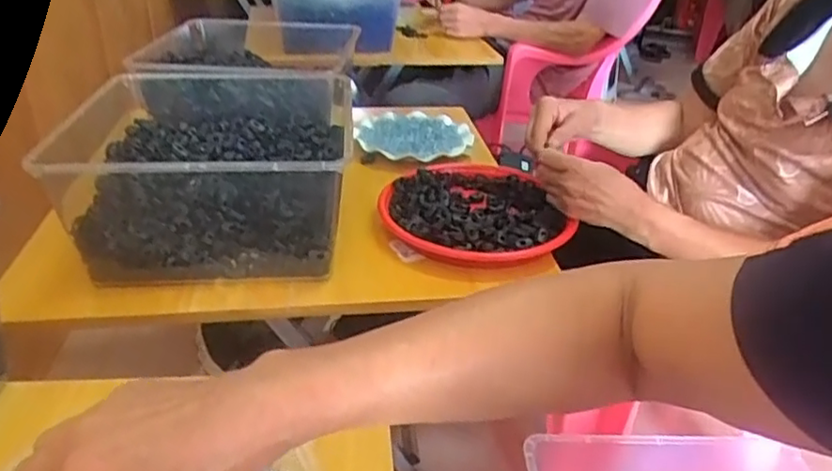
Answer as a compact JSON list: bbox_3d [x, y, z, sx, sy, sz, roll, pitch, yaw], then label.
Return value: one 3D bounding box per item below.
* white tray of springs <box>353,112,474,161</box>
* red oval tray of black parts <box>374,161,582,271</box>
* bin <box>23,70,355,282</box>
[{"bbox_3d":[-0.002,-0.167,1.031,0.182,0.013,0.179,5,31,2],"label":"white tray of springs"},{"bbox_3d":[0.063,-0.037,0.806,0.213,0.035,0.251,-3,31,-10],"label":"red oval tray of black parts"},{"bbox_3d":[-0.232,-0.104,0.778,0.276,0.129,0.377,-1,31,-7],"label":"bin"}]

